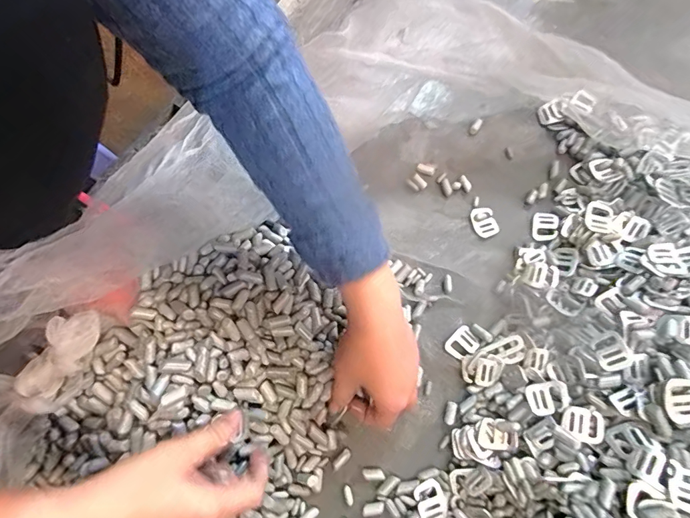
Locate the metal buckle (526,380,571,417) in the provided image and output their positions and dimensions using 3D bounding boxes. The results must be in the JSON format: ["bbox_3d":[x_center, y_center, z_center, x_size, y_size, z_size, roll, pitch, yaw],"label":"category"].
[{"bbox_3d":[0.179,0.122,0.365,0.034,0.005,0.027,-15,62,16],"label":"metal buckle"}]

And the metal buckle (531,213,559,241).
[{"bbox_3d":[0.223,-0.037,0.463,0.026,0.005,0.033,14,74,4],"label":"metal buckle"}]

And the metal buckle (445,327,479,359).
[{"bbox_3d":[0.116,0.084,0.413,0.031,0.004,0.025,-35,76,-10],"label":"metal buckle"}]

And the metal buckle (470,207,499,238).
[{"bbox_3d":[0.155,-0.041,0.459,0.025,0.006,0.032,-19,74,-6],"label":"metal buckle"}]

